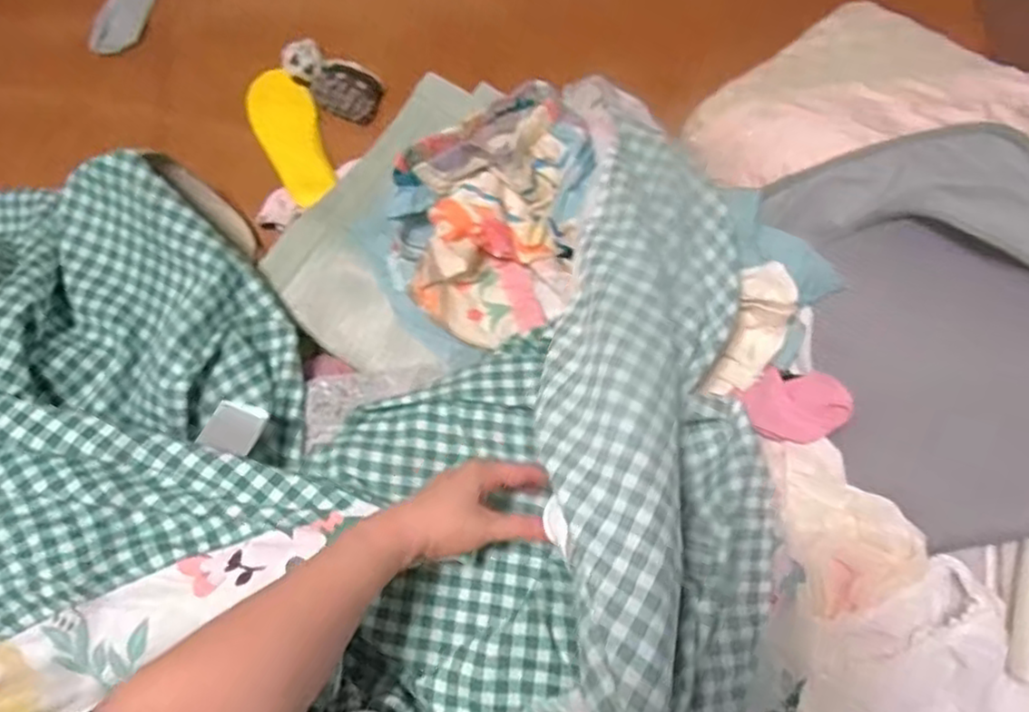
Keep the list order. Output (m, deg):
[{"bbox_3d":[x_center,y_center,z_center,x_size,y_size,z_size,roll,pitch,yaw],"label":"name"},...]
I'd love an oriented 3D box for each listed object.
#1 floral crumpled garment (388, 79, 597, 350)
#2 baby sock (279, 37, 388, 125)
[{"bbox_3d":[-0.029,-0.148,0.747,0.204,0.135,0.256,10,75,4],"label":"floral crumpled garment"},{"bbox_3d":[-0.237,-0.357,0.910,0.137,0.044,0.077,27,77,8],"label":"baby sock"}]

